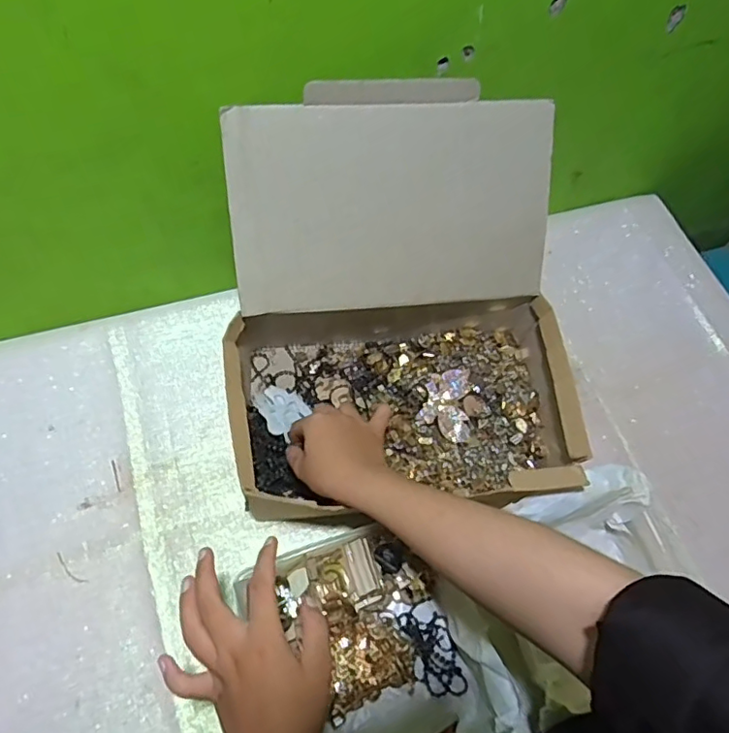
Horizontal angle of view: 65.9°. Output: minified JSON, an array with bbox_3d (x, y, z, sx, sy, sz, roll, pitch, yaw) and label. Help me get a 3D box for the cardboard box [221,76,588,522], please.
[{"bbox_3d":[0.037,-0.048,0.541,0.322,0.257,0.316,-3,62,-6],"label":"cardboard box"}]

